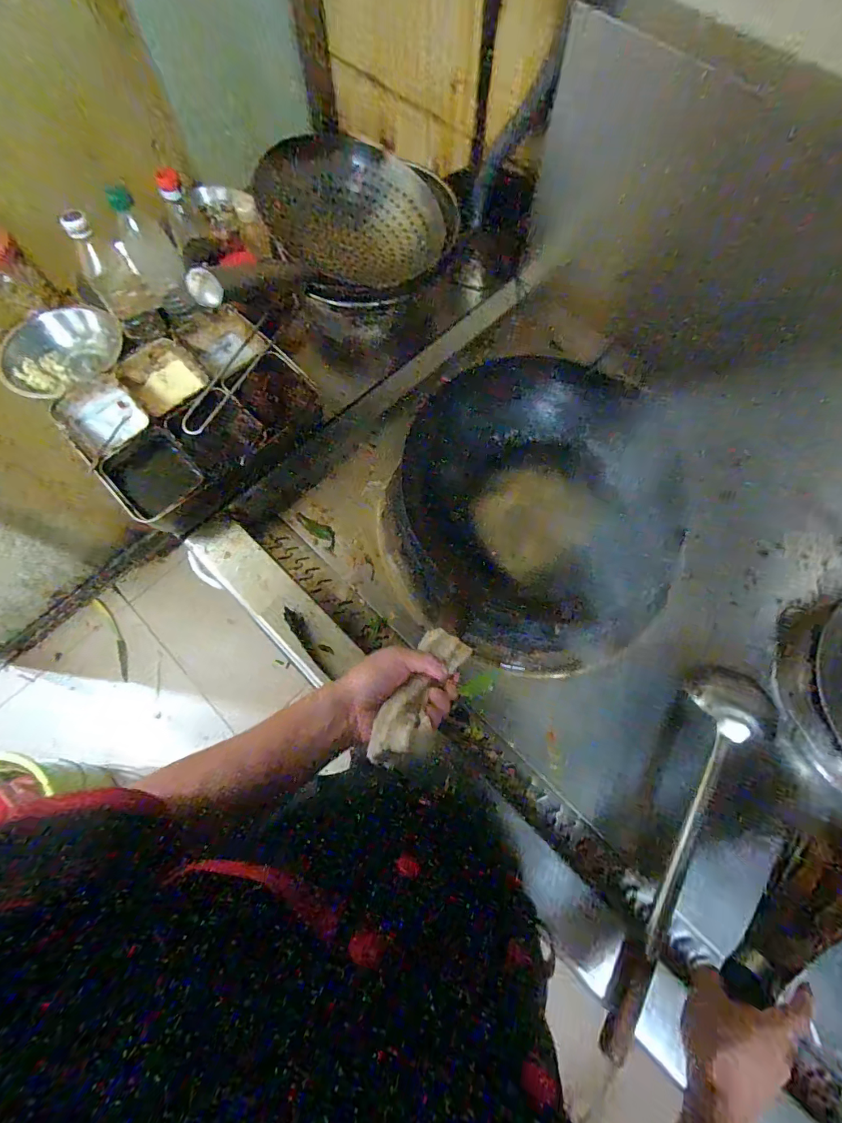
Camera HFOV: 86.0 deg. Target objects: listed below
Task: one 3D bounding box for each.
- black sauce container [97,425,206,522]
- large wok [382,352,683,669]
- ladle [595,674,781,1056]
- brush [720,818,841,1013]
[{"bbox_3d":[-0.392,-0.126,0.661,0.108,0.052,0.126,-41,75,-13],"label":"black sauce container"},{"bbox_3d":[0.173,-0.079,0.684,0.432,0.132,0.436,0,71,0],"label":"large wok"},{"bbox_3d":[0.329,0.346,0.550,0.094,0.047,0.449,24,73,8],"label":"ladle"},{"bbox_3d":[0.410,0.371,0.479,0.208,0.058,0.082,-30,73,-13],"label":"brush"}]

